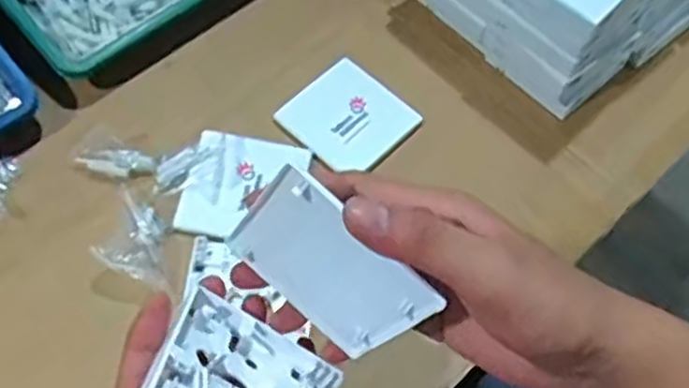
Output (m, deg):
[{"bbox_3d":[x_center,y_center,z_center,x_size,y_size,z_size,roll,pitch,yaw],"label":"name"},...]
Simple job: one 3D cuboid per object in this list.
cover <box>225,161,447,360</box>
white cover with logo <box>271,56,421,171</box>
[{"bbox_3d":[-0.007,0.032,0.330,0.086,0.077,0.007,43,49,3],"label":"cover"},{"bbox_3d":[0.004,-0.061,0.582,0.088,0.007,0.083,40,67,16],"label":"white cover with logo"}]

